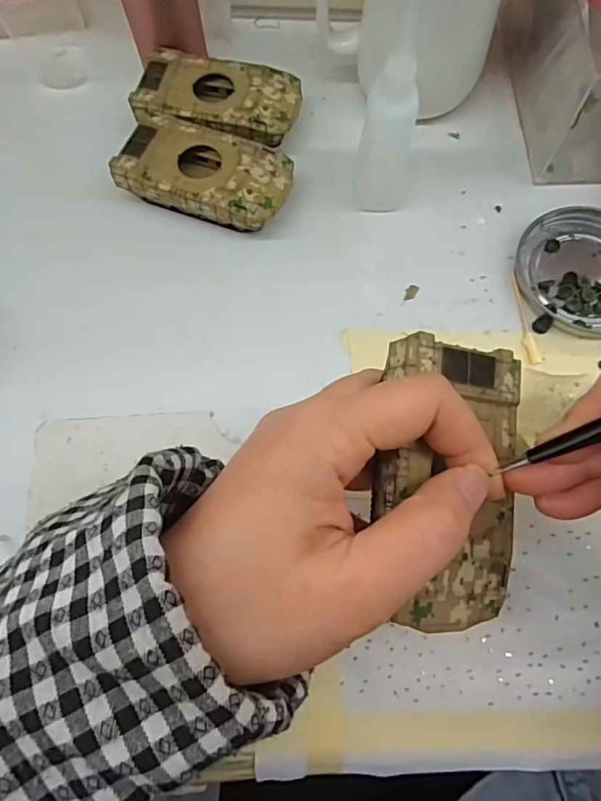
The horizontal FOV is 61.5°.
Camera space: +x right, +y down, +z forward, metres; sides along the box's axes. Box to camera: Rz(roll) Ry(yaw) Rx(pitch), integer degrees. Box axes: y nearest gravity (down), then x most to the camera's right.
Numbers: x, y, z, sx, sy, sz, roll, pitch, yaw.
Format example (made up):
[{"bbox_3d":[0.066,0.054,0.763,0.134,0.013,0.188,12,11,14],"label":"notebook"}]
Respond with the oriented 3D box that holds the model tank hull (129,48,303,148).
[{"bbox_3d":[-0.049,-0.181,0.313,0.094,0.025,0.053,10,72,4],"label":"model tank hull"}]

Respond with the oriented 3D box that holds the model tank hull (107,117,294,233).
[{"bbox_3d":[-0.054,-0.128,0.293,0.093,0.025,0.053,20,73,7],"label":"model tank hull"}]

